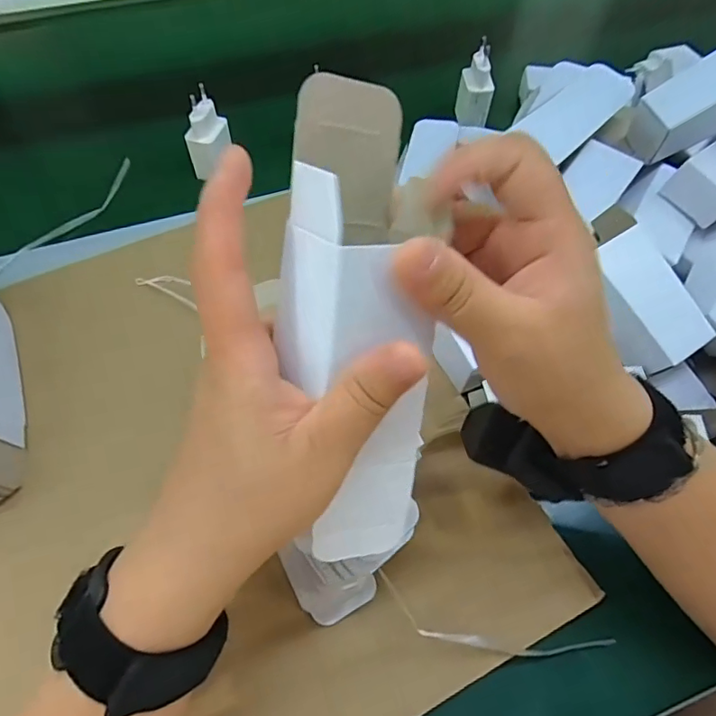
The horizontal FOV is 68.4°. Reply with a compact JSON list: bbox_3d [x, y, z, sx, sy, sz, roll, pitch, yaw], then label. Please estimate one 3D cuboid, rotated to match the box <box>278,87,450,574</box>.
[{"bbox_3d":[0.002,-0.003,0.194,0.055,0.180,0.043,-5,17,-4],"label":"box"}]

